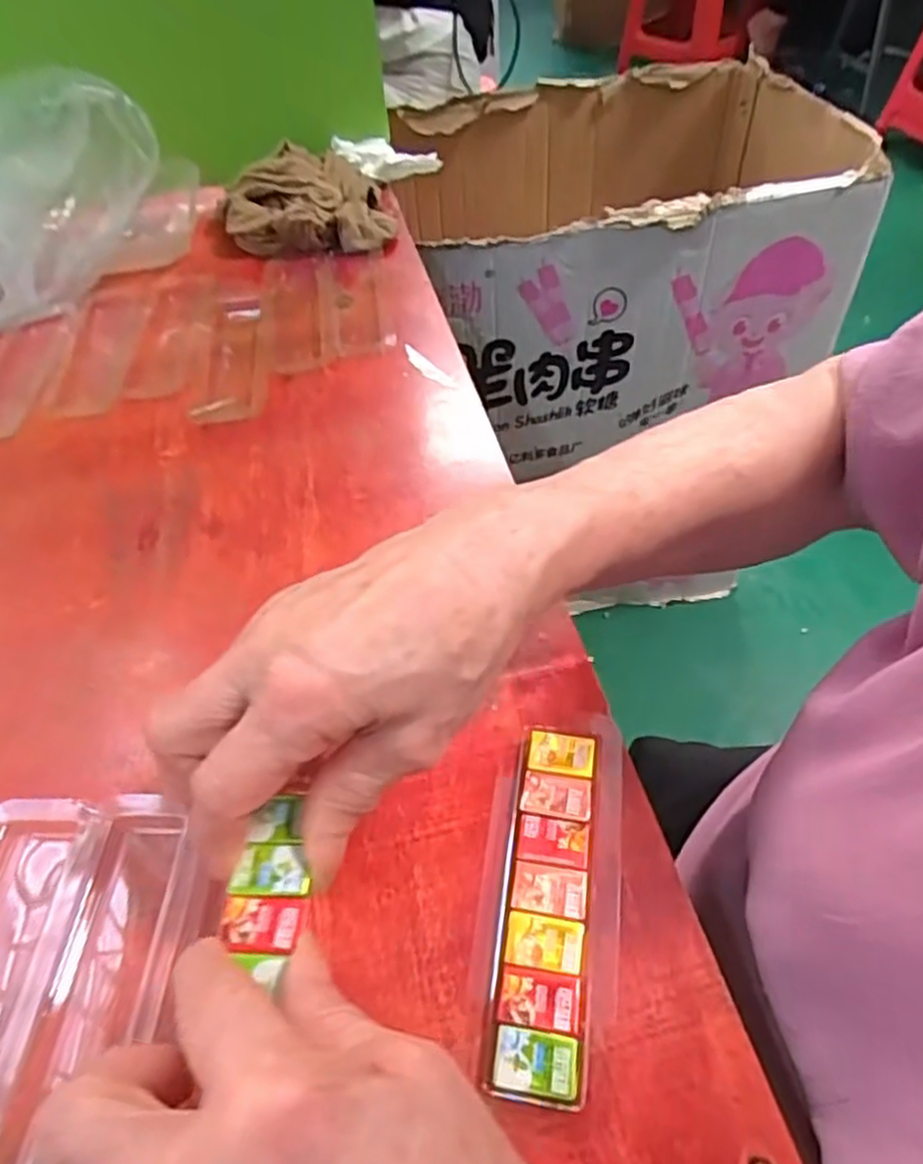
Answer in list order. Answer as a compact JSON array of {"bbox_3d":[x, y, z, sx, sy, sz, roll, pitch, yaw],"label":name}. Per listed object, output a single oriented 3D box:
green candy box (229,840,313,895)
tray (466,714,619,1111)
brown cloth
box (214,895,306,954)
[{"bbox_3d":[-0.061,0.091,0.234,0.023,0.004,0.016,0,52,3],"label":"green candy box"},{"bbox_3d":[0.031,0.108,0.260,0.047,0.009,0.124,6,53,7],"label":"tray"},{"bbox_3d":[-0.116,-0.300,0.563,0.130,0.044,0.101,3,52,5],"label":"brown cloth"},{"bbox_3d":[-0.062,0.104,0.224,0.025,0.004,0.017,0,52,3],"label":"box"}]

